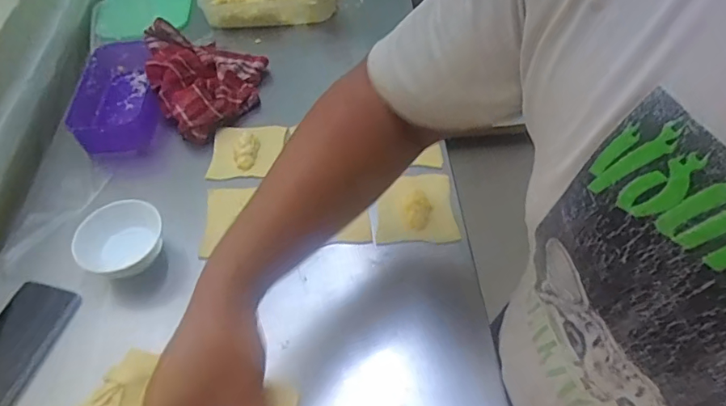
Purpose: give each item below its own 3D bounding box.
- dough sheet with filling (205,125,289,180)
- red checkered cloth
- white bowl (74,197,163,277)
[{"bbox_3d":[-0.167,-0.078,0.713,0.095,0.017,0.101,-1,52,3],"label":"dough sheet with filling"},{"bbox_3d":[-0.240,-0.204,0.783,0.175,0.067,0.235,-17,53,-10],"label":"red checkered cloth"},{"bbox_3d":[-0.285,0.050,0.587,0.093,0.051,0.092,-2,52,2],"label":"white bowl"}]

